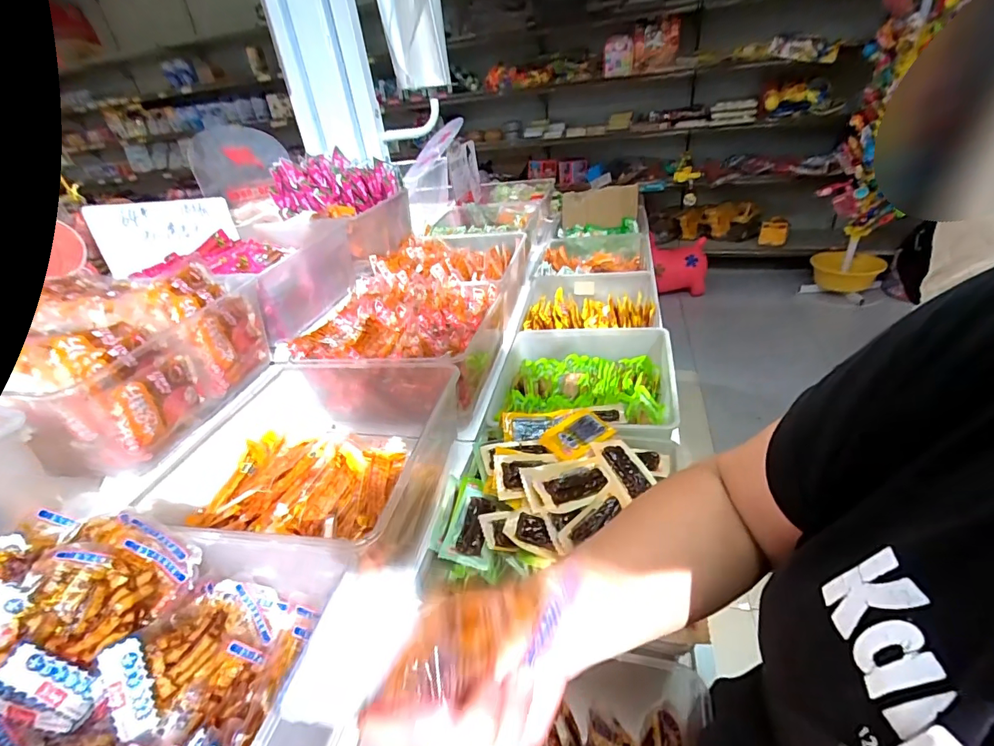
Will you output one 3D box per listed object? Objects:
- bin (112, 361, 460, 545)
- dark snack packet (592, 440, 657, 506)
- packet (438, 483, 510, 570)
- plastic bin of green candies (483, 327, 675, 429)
[{"bbox_3d":[-0.230,0.113,0.628,0.315,0.144,0.325,0,33,11],"label":"bin"},{"bbox_3d":[0.168,0.122,0.607,0.056,0.019,0.107,-11,32,-6],"label":"dark snack packet"},{"bbox_3d":[-0.024,0.181,0.564,0.061,0.019,0.107,4,34,17],"label":"packet"},{"bbox_3d":[0.158,0.027,0.844,0.303,0.097,0.292,2,33,14],"label":"plastic bin of green candies"}]

